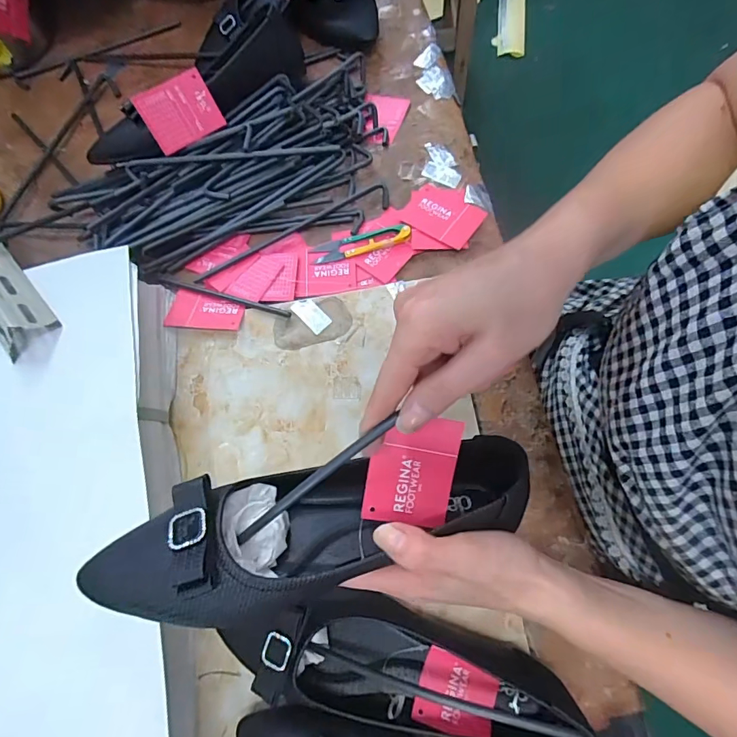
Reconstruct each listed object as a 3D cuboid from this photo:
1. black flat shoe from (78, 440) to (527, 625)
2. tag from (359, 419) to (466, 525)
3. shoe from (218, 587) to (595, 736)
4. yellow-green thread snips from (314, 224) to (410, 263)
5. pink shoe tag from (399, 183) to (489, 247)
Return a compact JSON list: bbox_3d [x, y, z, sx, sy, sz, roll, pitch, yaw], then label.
[{"bbox_3d":[-0.028,0.091,0.266,0.246,0.070,0.072,-9,72,-15],"label":"black flat shoe"},{"bbox_3d":[0.028,0.065,0.288,0.053,0.005,0.070,9,96,2],"label":"tag"},{"bbox_3d":[0.019,0.212,0.323,0.227,0.077,0.071,9,74,5],"label":"shoe"},{"bbox_3d":[-0.007,-0.128,0.452,0.096,0.011,0.024,-13,73,-2],"label":"yellow-green thread snips"},{"bbox_3d":[0.076,-0.160,0.458,0.077,0.008,0.066,27,76,10],"label":"pink shoe tag"}]

